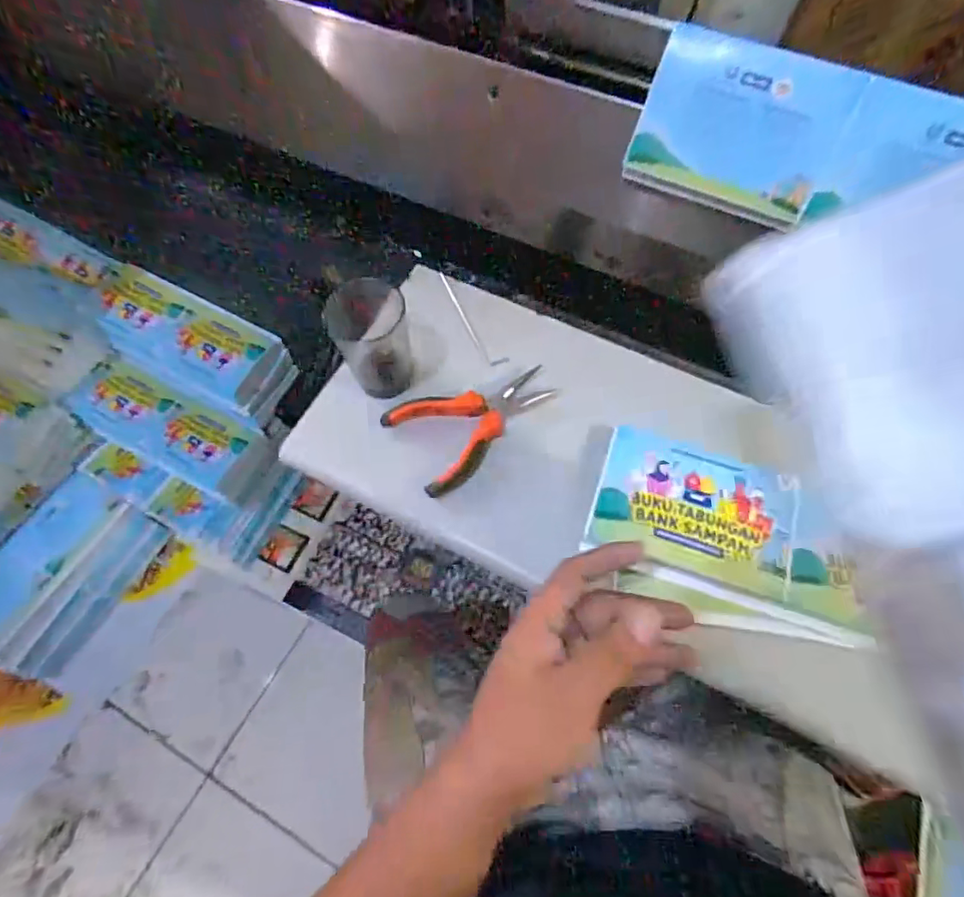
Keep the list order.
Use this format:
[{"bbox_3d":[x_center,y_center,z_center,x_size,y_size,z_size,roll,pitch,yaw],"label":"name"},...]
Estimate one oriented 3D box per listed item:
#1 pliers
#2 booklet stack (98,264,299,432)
[{"bbox_3d":[-0.007,-0.031,0.508,0.142,0.017,0.090,-32,67,-13],"label":"pliers"},{"bbox_3d":[-0.472,-0.171,0.927,0.343,0.121,0.122,23,67,12],"label":"booklet stack"}]

